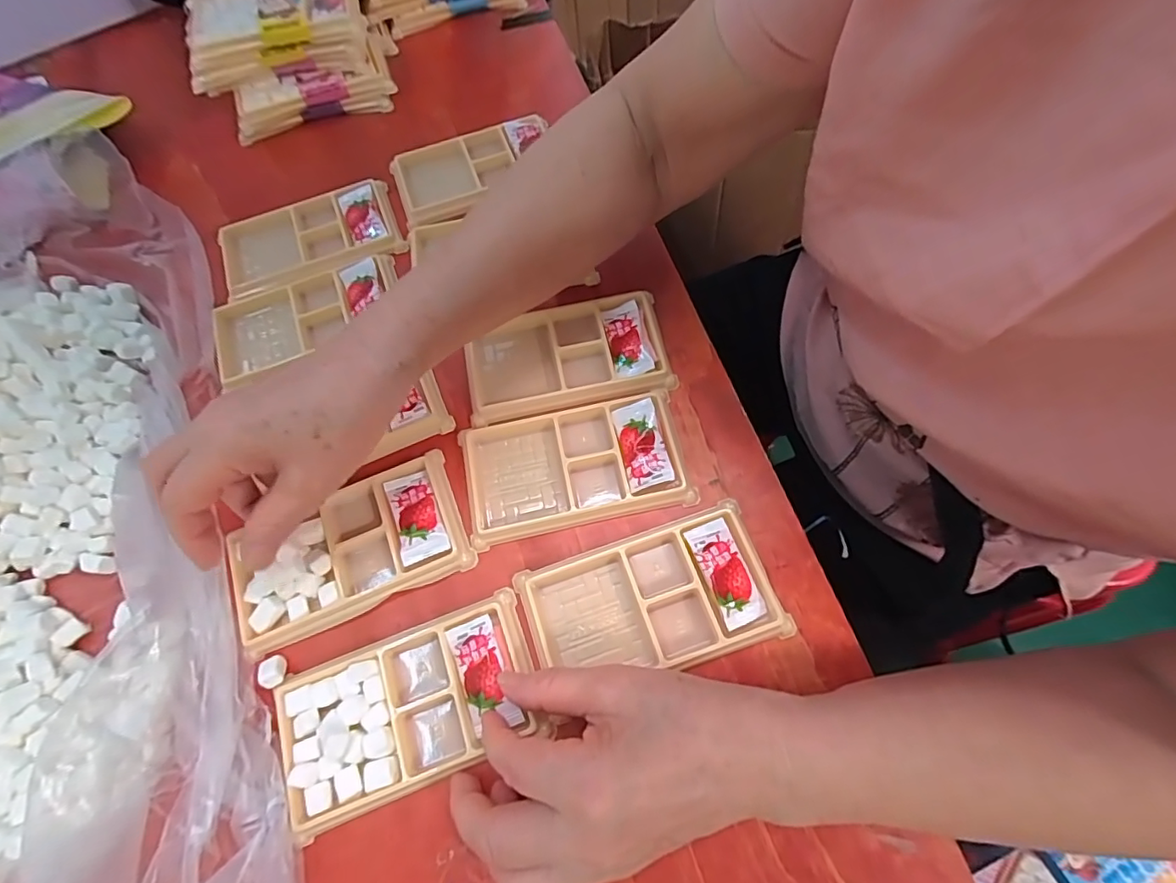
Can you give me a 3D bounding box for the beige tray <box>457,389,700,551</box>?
[{"bbox_3d":[-0.009,0.012,0.333,0.134,0.012,0.078,-12,66,-2],"label":"beige tray"}]

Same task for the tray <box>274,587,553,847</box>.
[{"bbox_3d":[-0.094,0.139,0.283,0.133,0.019,0.077,-20,67,-6],"label":"tray"}]

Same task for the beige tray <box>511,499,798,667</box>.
[{"bbox_3d":[0.034,0.088,0.297,0.135,0.013,0.077,-18,67,-5],"label":"beige tray"}]

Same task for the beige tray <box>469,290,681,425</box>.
[{"bbox_3d":[-0.015,-0.060,0.365,0.133,0.011,0.076,-11,66,-2],"label":"beige tray"}]

